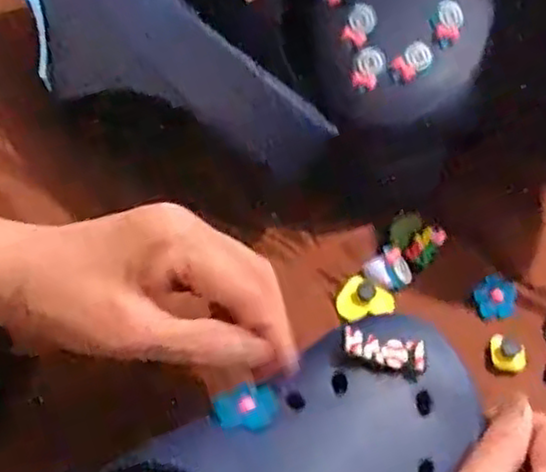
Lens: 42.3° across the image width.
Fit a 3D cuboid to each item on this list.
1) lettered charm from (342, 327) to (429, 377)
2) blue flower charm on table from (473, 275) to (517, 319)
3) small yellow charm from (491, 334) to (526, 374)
[{"bbox_3d":[0.051,0.054,0.324,0.038,0.010,0.015,9,52,4],"label":"lettered charm"},{"bbox_3d":[0.128,0.036,0.409,0.023,0.006,0.026,20,54,12],"label":"blue flower charm on table"},{"bbox_3d":[0.129,0.065,0.388,0.018,0.006,0.021,4,52,0],"label":"small yellow charm"}]

